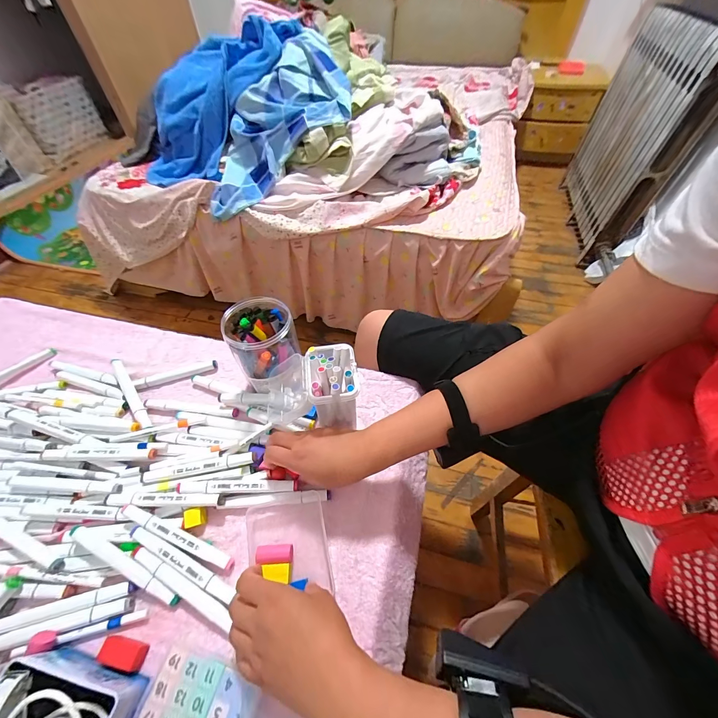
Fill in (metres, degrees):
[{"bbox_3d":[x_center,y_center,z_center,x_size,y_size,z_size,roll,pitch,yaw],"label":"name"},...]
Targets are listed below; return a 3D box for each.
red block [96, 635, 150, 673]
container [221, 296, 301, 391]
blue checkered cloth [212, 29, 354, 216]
[{"bbox_3d":[-0.248,0.310,0.331,0.045,0.017,0.021,10,51,9],"label":"red block"},{"bbox_3d":[-0.141,-0.023,0.483,0.085,0.105,0.092,-17,54,-11],"label":"container"},{"bbox_3d":[-0.253,-0.683,0.959,0.258,0.162,0.592,42,98,30],"label":"blue checkered cloth"}]

